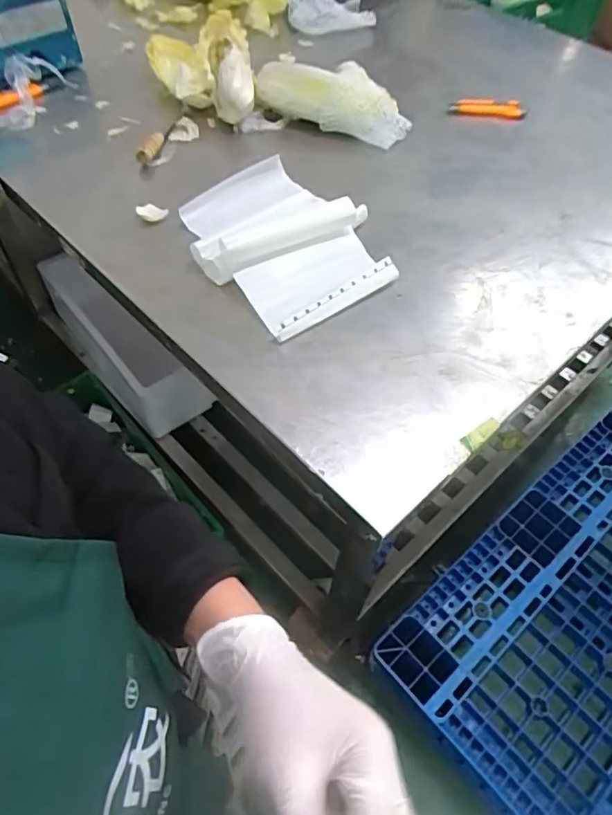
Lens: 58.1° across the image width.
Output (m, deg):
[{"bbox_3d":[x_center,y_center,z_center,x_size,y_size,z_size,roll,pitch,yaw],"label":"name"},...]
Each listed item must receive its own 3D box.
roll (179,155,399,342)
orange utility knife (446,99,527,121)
[{"bbox_3d":[-0.037,-0.261,0.827,0.237,0.056,0.320,-33,62,-21],"label":"roll"},{"bbox_3d":[0.346,-0.568,1.047,0.144,0.024,0.029,5,56,3],"label":"orange utility knife"}]

